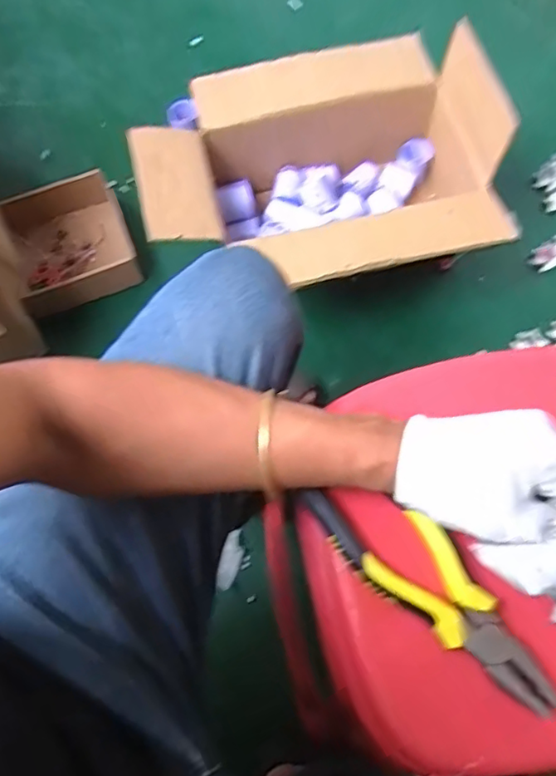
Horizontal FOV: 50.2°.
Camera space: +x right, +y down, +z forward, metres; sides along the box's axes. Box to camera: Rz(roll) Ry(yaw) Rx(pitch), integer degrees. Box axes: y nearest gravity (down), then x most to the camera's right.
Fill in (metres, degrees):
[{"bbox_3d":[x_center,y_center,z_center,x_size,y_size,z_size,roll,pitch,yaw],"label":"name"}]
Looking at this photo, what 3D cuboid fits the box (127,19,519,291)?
[{"bbox_3d":[0.053,-0.310,0.916,0.503,0.247,0.407,-12,69,-3],"label":"box"}]

